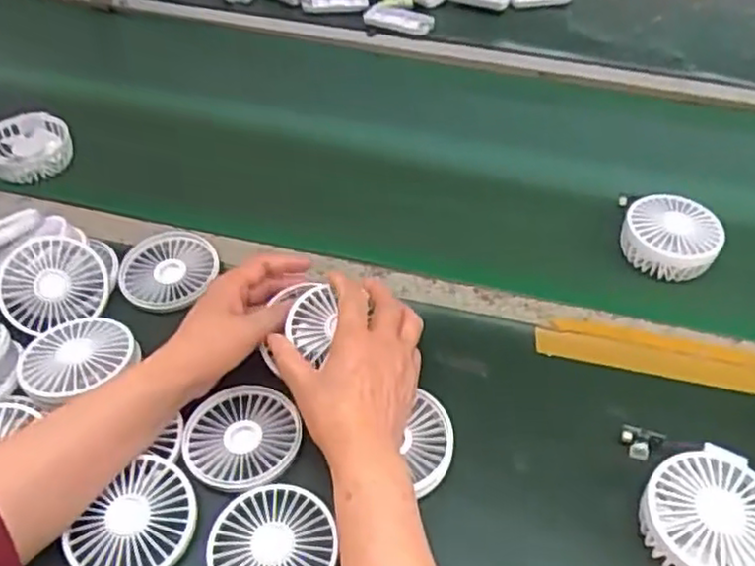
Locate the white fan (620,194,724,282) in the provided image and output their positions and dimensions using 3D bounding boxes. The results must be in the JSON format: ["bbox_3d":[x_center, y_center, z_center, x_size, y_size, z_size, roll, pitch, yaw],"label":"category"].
[{"bbox_3d":[0.282,-0.046,0.671,0.093,0.047,0.088,24,50,19],"label":"white fan"}]

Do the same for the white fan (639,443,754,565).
[{"bbox_3d":[0.230,0.163,0.474,0.095,0.041,0.089,-26,53,-24],"label":"white fan"}]

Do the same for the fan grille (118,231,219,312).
[{"bbox_3d":[-0.195,-0.010,0.647,0.085,0.019,0.094,-3,47,-5],"label":"fan grille"}]

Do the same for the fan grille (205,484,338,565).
[{"bbox_3d":[-0.074,0.178,0.472,0.080,0.006,0.083,-4,47,-6],"label":"fan grille"}]

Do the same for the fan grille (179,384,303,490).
[{"bbox_3d":[-0.104,0.120,0.530,0.085,0.019,0.085,1,45,-1],"label":"fan grille"}]

